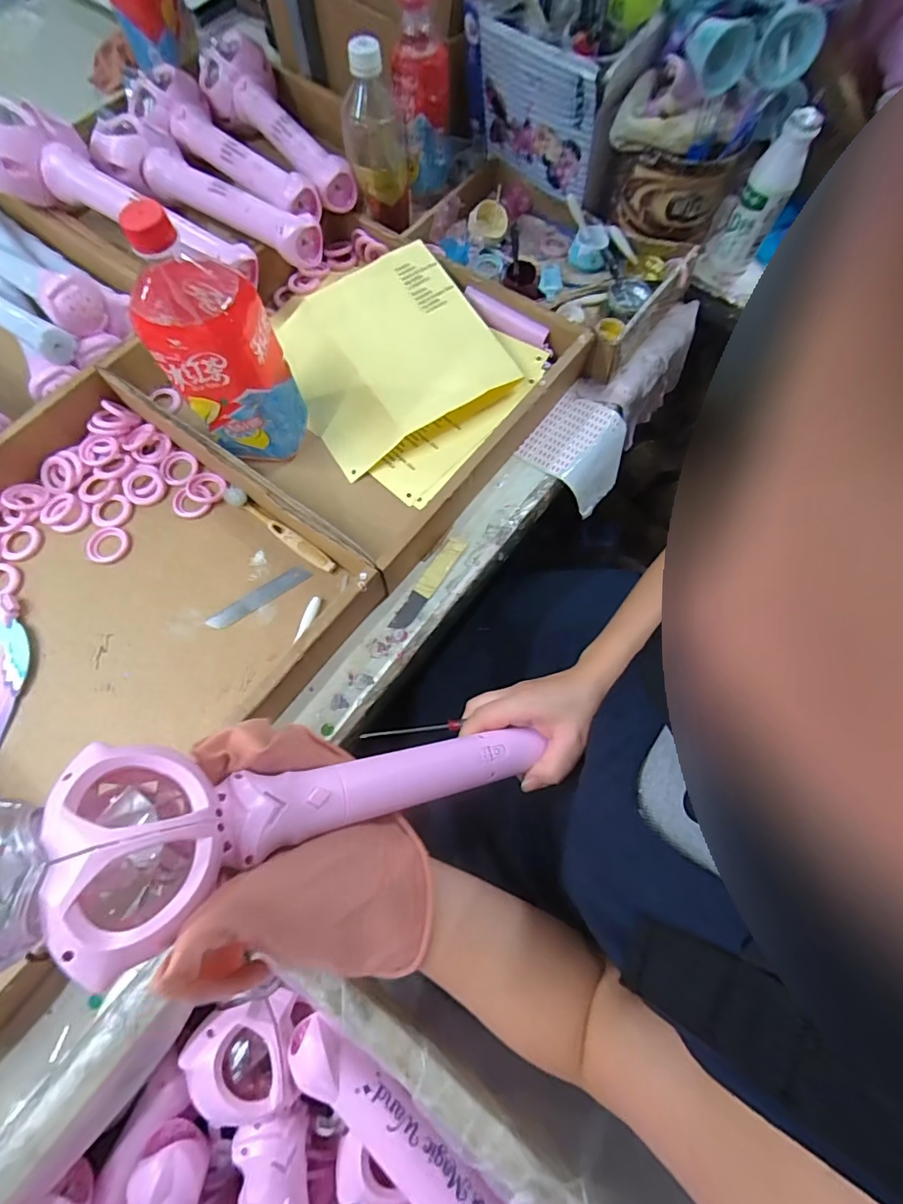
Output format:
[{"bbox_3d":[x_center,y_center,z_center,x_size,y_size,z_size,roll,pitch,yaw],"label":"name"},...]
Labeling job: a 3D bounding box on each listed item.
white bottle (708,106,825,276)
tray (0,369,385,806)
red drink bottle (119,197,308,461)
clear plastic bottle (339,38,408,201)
[{"bbox_3d":[0.349,-0.452,0.559,0.048,0.145,0.037,26,72,8],"label":"white bottle"},{"bbox_3d":[-0.310,0.003,0.435,0.381,0.054,0.351,37,74,11],"label":"tray"},{"bbox_3d":[-0.199,-0.218,0.426,0.095,0.216,0.095,-24,73,-9],"label":"red drink bottle"},{"bbox_3d":[-0.082,-0.507,0.538,0.067,0.135,0.052,-12,70,-5],"label":"clear plastic bottle"}]

